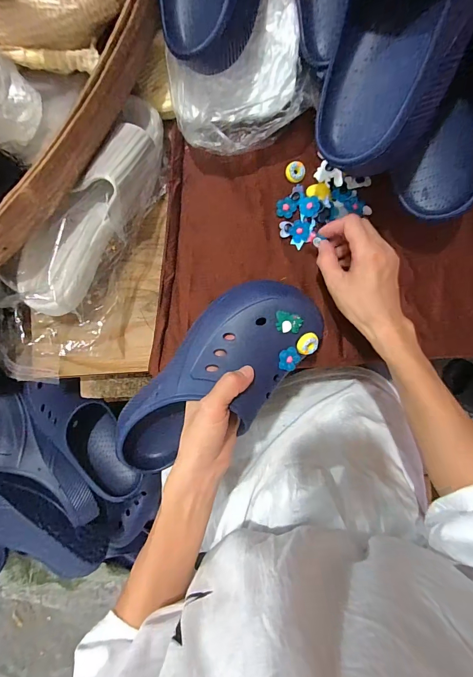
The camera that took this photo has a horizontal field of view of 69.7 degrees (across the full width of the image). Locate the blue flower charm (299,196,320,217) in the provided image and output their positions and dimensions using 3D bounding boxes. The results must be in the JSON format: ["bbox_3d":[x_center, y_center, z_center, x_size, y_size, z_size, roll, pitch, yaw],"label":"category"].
[{"bbox_3d":[0.088,-0.161,0.412,0.023,0.005,0.024,-6,85,22],"label":"blue flower charm"}]

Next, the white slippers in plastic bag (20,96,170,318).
[{"bbox_3d":[-0.153,-0.143,0.377,0.079,0.080,0.259,34,87,2],"label":"white slippers in plastic bag"}]

